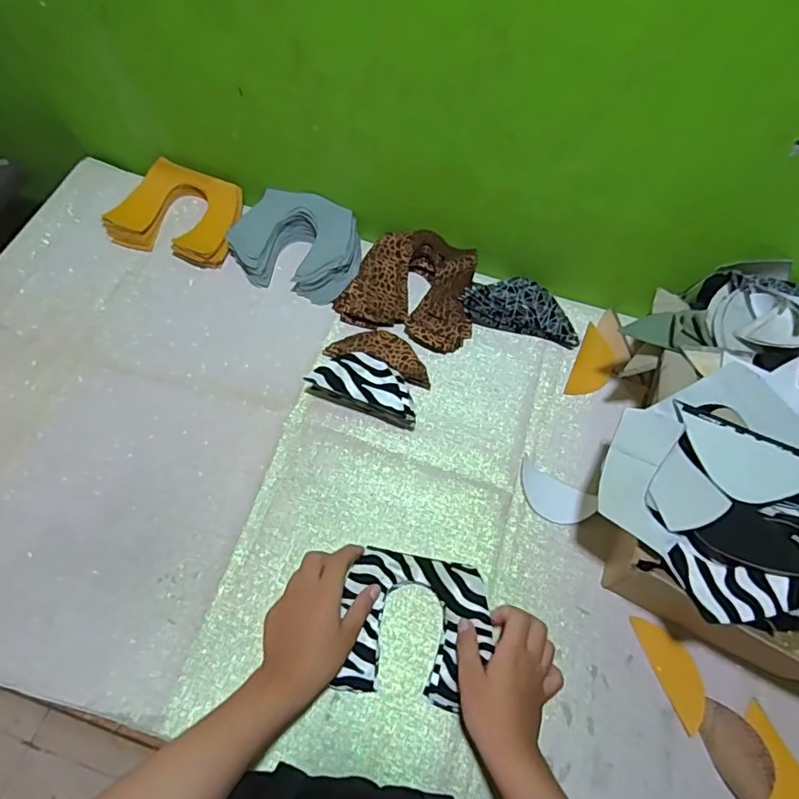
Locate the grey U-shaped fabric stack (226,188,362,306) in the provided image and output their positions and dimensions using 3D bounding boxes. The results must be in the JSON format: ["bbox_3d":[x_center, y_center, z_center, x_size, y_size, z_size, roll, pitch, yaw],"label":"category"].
[{"bbox_3d":[-0.130,-0.197,0.710,0.163,0.053,0.121,18,63,6],"label":"grey U-shaped fabric stack"}]

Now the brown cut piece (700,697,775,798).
[{"bbox_3d":[0.305,0.322,0.497,0.045,0.012,0.093,-16,65,-11],"label":"brown cut piece"}]

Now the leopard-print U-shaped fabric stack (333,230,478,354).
[{"bbox_3d":[0.020,-0.142,0.691,0.158,0.057,0.135,21,64,7],"label":"leopard-print U-shaped fabric stack"}]

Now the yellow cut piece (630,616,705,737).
[{"bbox_3d":[0.266,0.259,0.535,0.037,0.010,0.101,-15,65,-11],"label":"yellow cut piece"}]

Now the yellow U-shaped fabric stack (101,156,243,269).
[{"bbox_3d":[-0.291,-0.243,0.732,0.164,0.040,0.127,18,64,6],"label":"yellow U-shaped fabric stack"}]

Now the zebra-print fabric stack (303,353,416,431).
[{"bbox_3d":[-0.037,-0.013,0.620,0.123,0.052,0.049,20,64,7],"label":"zebra-print fabric stack"}]

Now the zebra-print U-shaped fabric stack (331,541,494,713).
[{"bbox_3d":[0.015,0.211,0.519,0.135,0.025,0.126,11,63,2],"label":"zebra-print U-shaped fabric stack"}]

